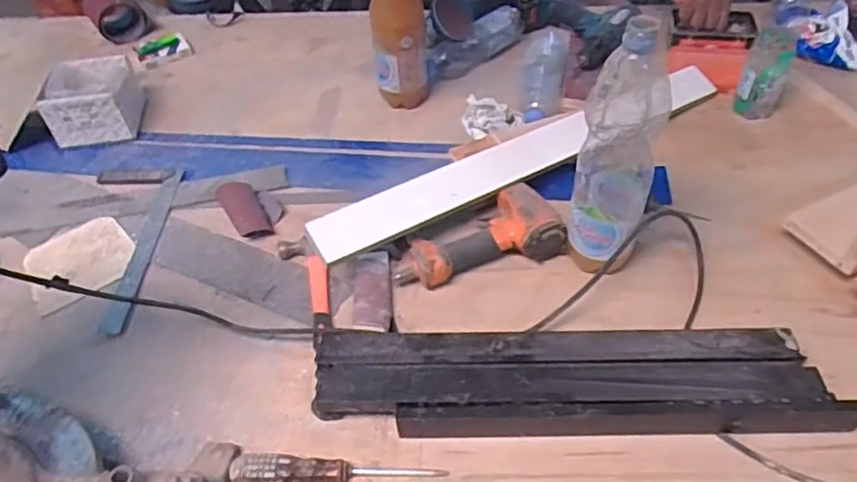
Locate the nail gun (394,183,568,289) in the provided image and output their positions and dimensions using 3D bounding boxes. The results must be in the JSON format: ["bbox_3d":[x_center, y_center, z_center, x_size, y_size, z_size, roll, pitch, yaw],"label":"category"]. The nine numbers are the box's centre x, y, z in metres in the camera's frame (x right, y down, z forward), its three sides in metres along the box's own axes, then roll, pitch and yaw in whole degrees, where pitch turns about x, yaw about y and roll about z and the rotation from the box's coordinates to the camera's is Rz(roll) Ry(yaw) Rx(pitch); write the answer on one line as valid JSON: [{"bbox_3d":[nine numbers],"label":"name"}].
[{"bbox_3d":[0.057,-0.004,0.843,0.218,0.055,0.105,-17,50,-12],"label":"nail gun"}]

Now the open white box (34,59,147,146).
[{"bbox_3d":[-0.543,-0.225,1.045,0.131,0.097,0.111,-12,49,-8],"label":"open white box"}]

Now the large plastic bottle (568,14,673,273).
[{"bbox_3d":[0.215,-0.086,0.732,0.089,0.324,0.092,14,51,16],"label":"large plastic bottle"}]

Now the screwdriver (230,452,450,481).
[{"bbox_3d":[-0.092,0.238,0.656,0.210,0.029,0.034,-1,48,2],"label":"screwdriver"}]

